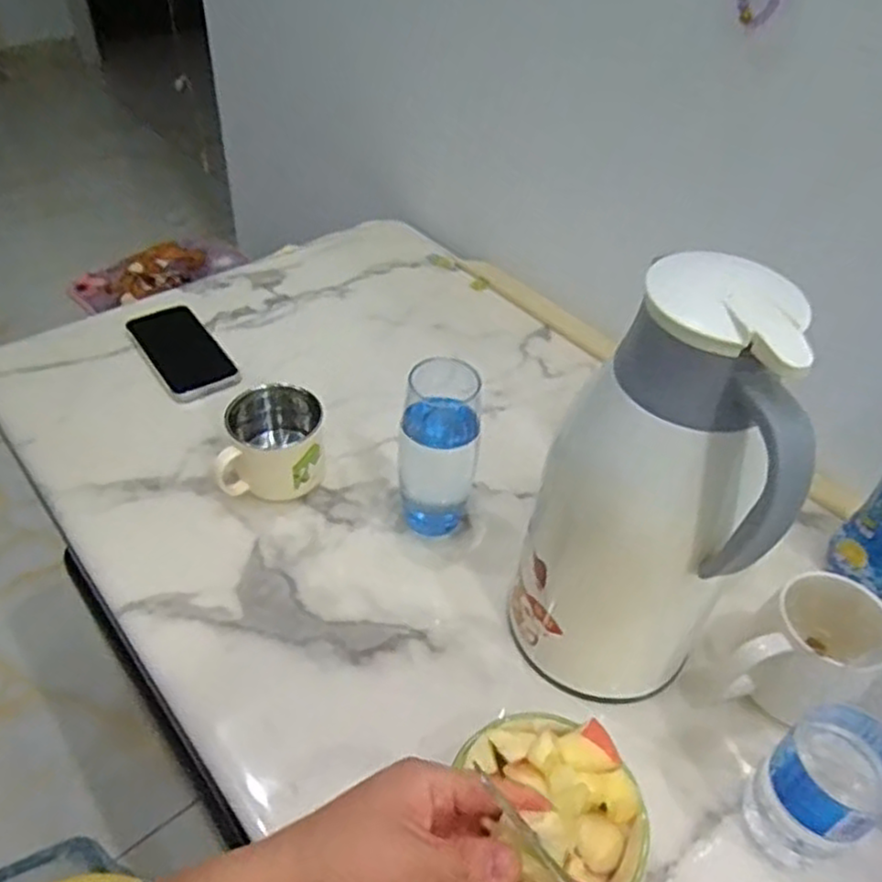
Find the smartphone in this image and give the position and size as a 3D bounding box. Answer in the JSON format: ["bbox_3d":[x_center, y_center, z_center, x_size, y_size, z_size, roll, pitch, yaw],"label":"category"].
[{"bbox_3d":[-0.281,-0.100,0.781,0.073,0.010,0.151,-24,51,-26],"label":"smartphone"}]

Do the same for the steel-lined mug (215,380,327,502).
[{"bbox_3d":[-0.151,0.004,0.647,0.093,0.087,0.070,-6,45,-10],"label":"steel-lined mug"}]

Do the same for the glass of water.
[{"bbox_3d":[-0.002,0.015,0.589,0.059,0.165,0.050,2,44,-2],"label":"glass of water"}]

